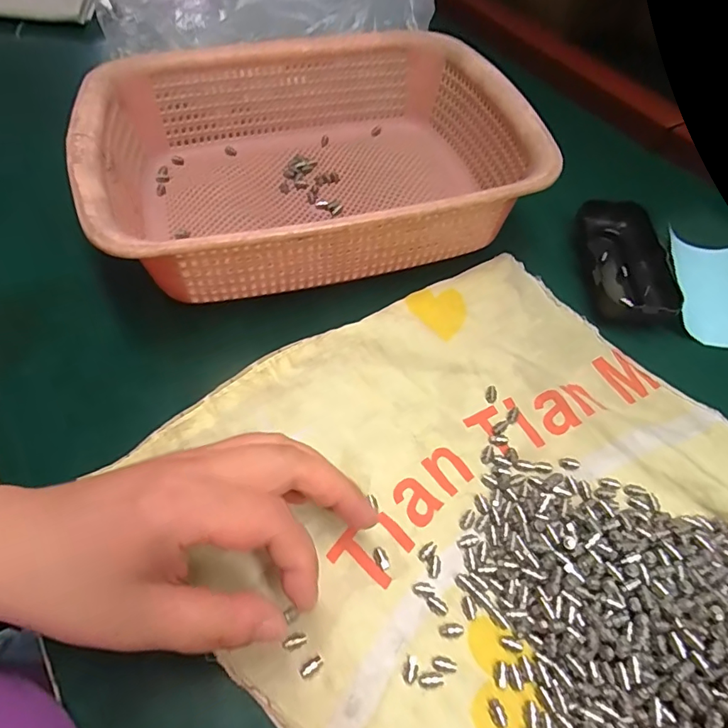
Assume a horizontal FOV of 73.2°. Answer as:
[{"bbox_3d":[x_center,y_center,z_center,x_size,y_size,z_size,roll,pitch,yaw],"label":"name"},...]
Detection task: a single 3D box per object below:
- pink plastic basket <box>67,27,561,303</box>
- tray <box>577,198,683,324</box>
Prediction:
[{"bbox_3d":[-0.036,-0.144,0.350,0.289,0.073,0.215,-12,58,-11],"label":"pink plastic basket"},{"bbox_3d":[0.181,-0.070,0.342,0.055,0.022,0.105,6,57,1],"label":"tray"}]

